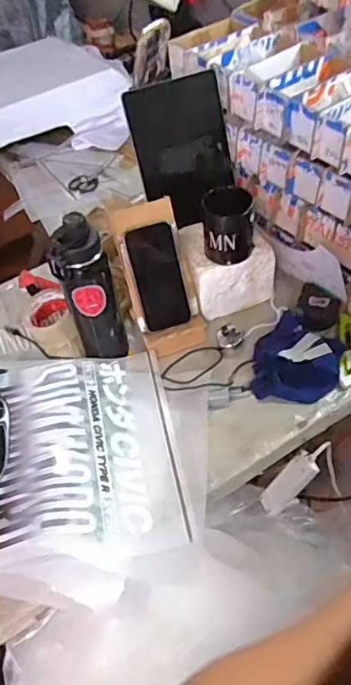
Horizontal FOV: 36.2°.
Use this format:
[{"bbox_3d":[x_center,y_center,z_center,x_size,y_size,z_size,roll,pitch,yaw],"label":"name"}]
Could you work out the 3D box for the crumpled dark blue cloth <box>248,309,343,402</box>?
[{"bbox_3d":[0.195,0.019,0.857,0.137,0.052,0.162,8,50,13],"label":"crumpled dark blue cloth"}]

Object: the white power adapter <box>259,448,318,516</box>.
[{"bbox_3d":[0.186,0.230,0.875,0.023,0.124,0.042,8,34,-42],"label":"white power adapter"}]

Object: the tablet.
[{"bbox_3d":[0.016,-0.319,0.905,0.159,0.225,0.015,-20,27,-9],"label":"tablet"}]

